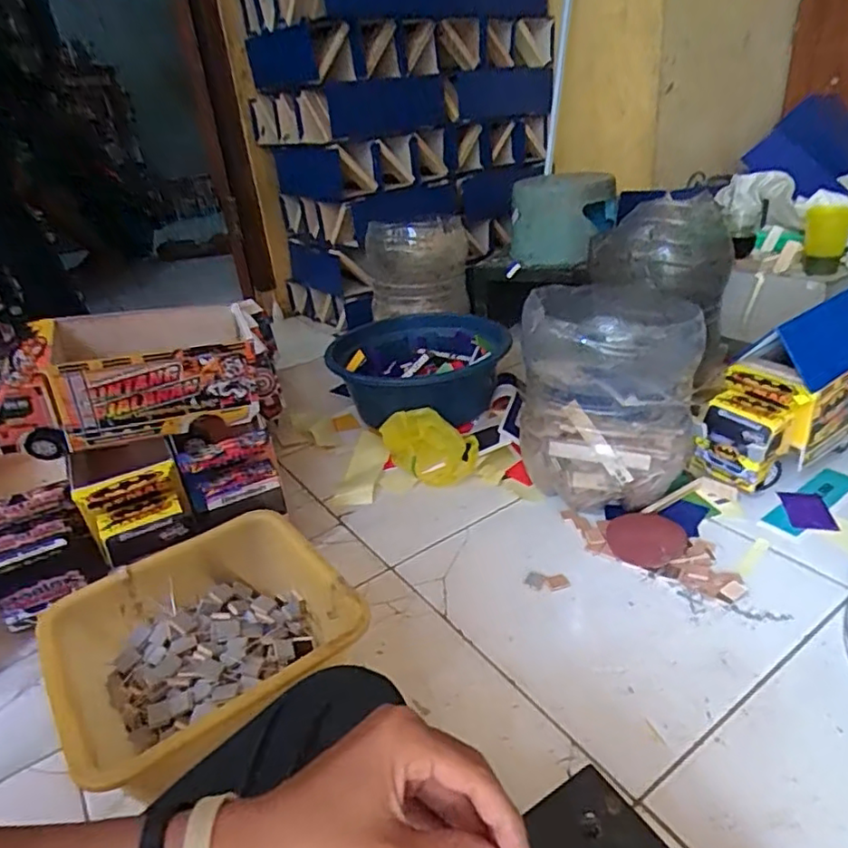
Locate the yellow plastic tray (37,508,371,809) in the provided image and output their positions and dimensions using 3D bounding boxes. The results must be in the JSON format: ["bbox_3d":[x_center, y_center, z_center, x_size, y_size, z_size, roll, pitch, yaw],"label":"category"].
[{"bbox_3d":[-0.218,0.245,0.636,0.271,0.124,0.273,-25,33,-31],"label":"yellow plastic tray"}]

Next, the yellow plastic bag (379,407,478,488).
[{"bbox_3d":[0.006,0.042,0.999,0.159,0.100,0.081,-1,28,10],"label":"yellow plastic bag"}]

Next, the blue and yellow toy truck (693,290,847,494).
[{"bbox_3d":[0.559,-0.049,0.897,0.314,0.242,0.111,-17,30,-20],"label":"blue and yellow toy truck"}]

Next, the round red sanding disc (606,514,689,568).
[{"bbox_3d":[0.291,0.151,0.799,0.092,0.005,0.093,-15,35,11],"label":"round red sanding disc"}]

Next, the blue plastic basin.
[{"bbox_3d":[0.016,-0.120,1.241,0.376,0.117,0.376,-5,28,3],"label":"blue plastic basin"}]

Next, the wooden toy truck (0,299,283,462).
[{"bbox_3d":[-0.403,-0.066,0.850,0.334,0.157,0.138,-12,28,-10],"label":"wooden toy truck"}]

